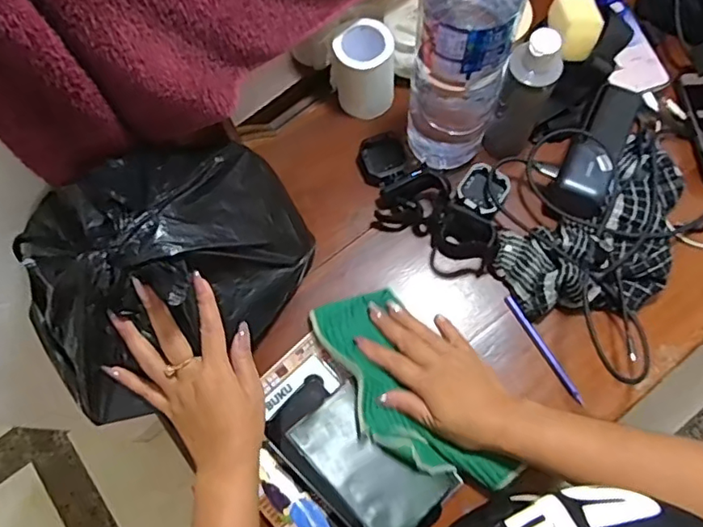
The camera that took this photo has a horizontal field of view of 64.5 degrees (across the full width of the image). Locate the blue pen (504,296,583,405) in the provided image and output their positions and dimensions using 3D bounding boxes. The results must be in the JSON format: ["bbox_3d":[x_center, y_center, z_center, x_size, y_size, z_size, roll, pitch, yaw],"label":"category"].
[{"bbox_3d":[0.200,0.088,0.580,0.010,0.005,0.126,-30,74,-7],"label":"blue pen"}]

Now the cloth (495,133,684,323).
[{"bbox_3d":[0.270,-0.024,0.589,0.222,0.050,0.137,-34,74,-8],"label":"cloth"}]

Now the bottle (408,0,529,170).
[{"bbox_3d":[0.103,-0.196,0.510,0.084,0.314,0.085,13,73,6],"label":"bottle"}]

